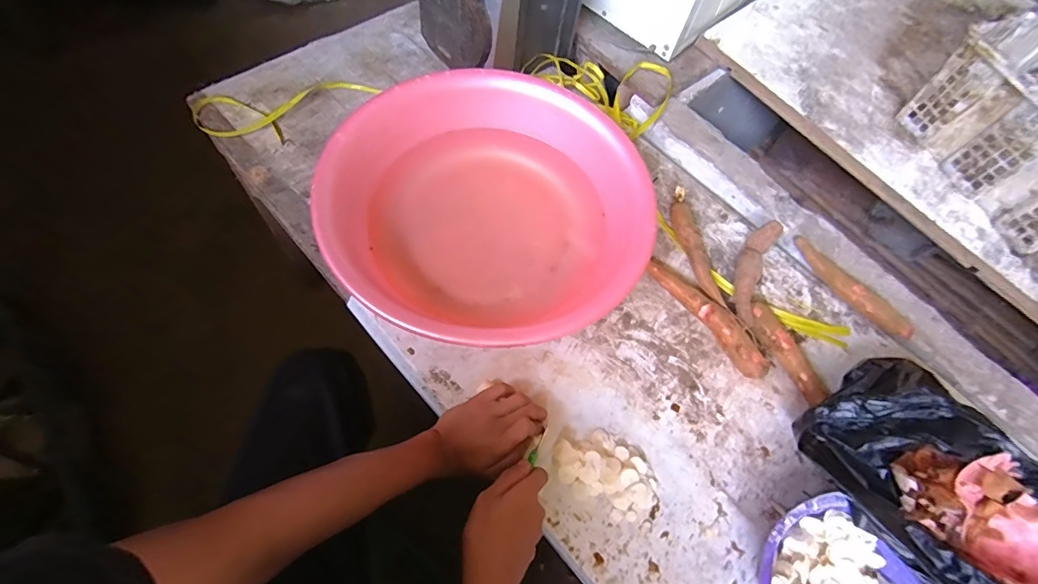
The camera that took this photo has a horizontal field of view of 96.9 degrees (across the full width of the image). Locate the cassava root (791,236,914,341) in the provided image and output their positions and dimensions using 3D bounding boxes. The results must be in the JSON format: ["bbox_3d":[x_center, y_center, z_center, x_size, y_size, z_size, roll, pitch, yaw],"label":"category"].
[{"bbox_3d":[0.495,-0.008,0.689,0.041,0.027,0.198,-35,72,-17],"label":"cassava root"}]

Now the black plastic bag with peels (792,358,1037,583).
[{"bbox_3d":[0.457,0.218,0.502,0.191,0.107,0.283,-18,67,-12],"label":"black plastic bag with peels"}]

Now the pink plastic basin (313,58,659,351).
[{"bbox_3d":[-0.037,-0.114,0.633,0.409,0.116,0.400,1,65,-3],"label":"pink plastic basin"}]

